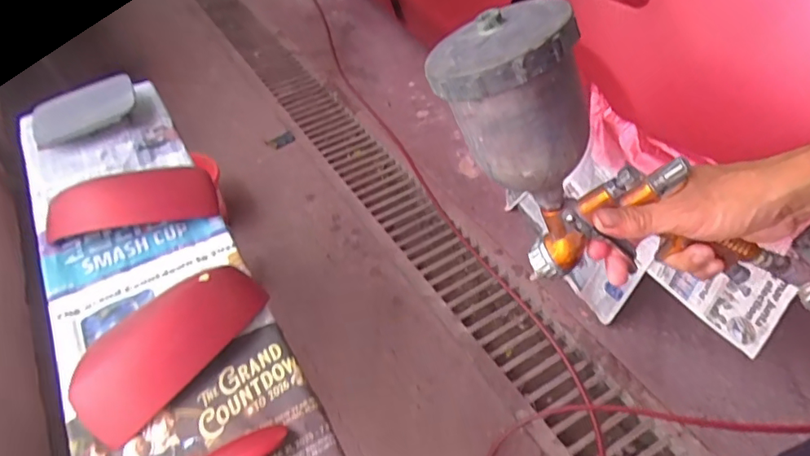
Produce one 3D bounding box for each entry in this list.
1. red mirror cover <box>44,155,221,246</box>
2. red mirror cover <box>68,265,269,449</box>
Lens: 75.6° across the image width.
[{"bbox_3d":[-0.425,-0.055,0.823,0.257,0.058,0.096,-7,45,-9],"label":"red mirror cover"},{"bbox_3d":[-0.281,0.132,0.630,0.102,0.057,0.238,30,51,26],"label":"red mirror cover"}]

